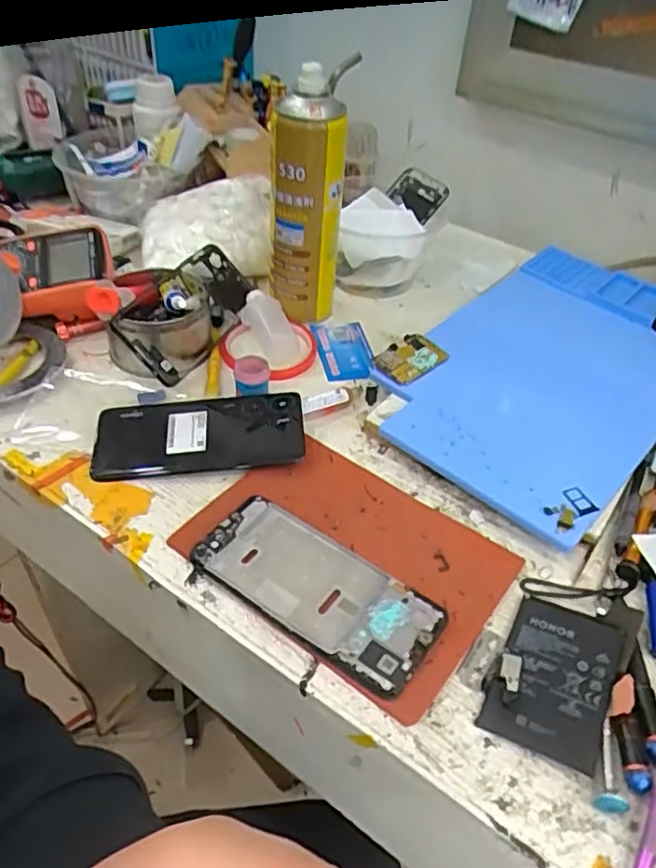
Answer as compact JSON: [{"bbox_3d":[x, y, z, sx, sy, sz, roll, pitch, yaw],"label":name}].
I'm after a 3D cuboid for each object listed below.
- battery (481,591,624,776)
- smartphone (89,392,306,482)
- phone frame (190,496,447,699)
[{"bbox_3d":[0.136,0.144,0.394,0.064,0.009,0.096,17,46,23],"label":"battery"},{"bbox_3d":[-0.102,-0.003,0.520,0.161,0.014,0.072,-2,43,-8],"label":"smartphone"},{"bbox_3d":[-0.008,0.101,0.431,0.161,0.010,0.071,28,48,23],"label":"phone frame"}]

